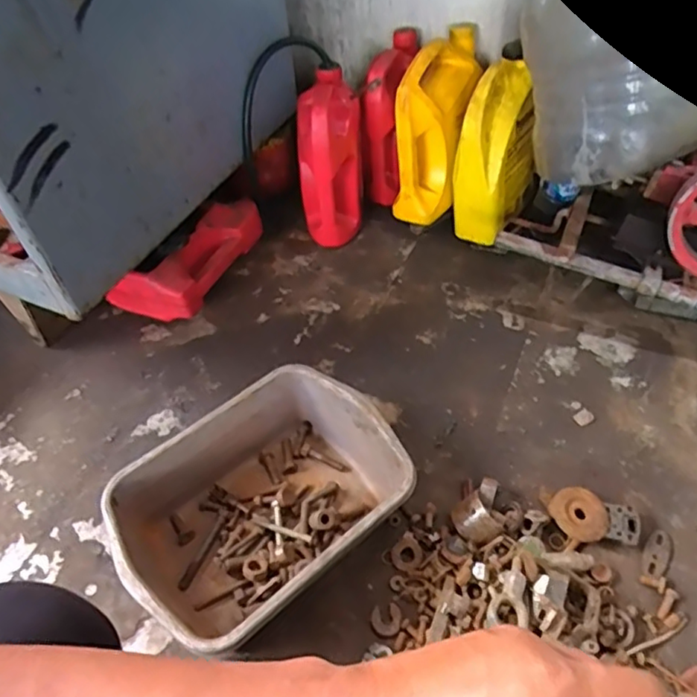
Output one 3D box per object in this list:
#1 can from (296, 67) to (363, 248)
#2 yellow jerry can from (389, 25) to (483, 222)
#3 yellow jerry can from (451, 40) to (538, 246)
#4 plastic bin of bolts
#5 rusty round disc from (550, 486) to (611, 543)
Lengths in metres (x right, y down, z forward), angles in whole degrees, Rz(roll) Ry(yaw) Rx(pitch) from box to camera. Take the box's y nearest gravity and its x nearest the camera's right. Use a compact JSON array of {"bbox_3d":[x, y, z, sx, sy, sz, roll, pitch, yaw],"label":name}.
[{"bbox_3d":[-0.032,-0.315,1.066,0.111,0.315,0.112,-2,50,3],"label":"can"},{"bbox_3d":[0.162,-0.398,1.066,0.106,0.280,0.180,15,51,16],"label":"yellow jerry can"},{"bbox_3d":[0.267,-0.347,1.040,0.111,0.285,0.141,23,54,23],"label":"yellow jerry can"},{"bbox_3d":[-0.108,0.203,0.769,0.350,0.114,0.264,-36,56,-23],"label":"plastic bin of bolts"},{"bbox_3d":[0.302,0.214,0.764,0.062,0.011,0.073,-46,60,-8],"label":"rusty round disc"}]

